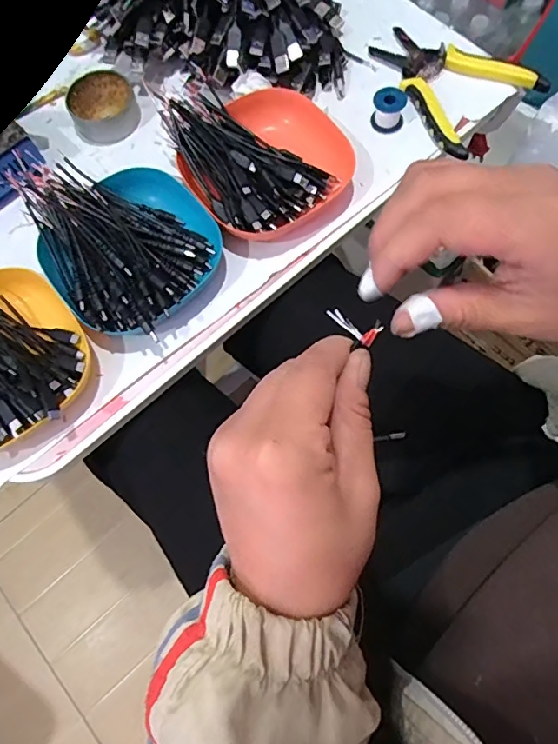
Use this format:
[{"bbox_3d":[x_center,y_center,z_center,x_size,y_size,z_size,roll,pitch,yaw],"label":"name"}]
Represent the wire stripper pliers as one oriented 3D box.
[{"bbox_3d":[0.155,-0.282,0.474,0.112,0.020,0.153,-42,76,-10],"label":"wire stripper pliers"}]

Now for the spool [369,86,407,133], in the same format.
[{"bbox_3d":[0.102,-0.243,0.459,0.030,0.028,0.025,13,74,6],"label":"spool"}]

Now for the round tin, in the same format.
[{"bbox_3d":[-0.171,-0.259,0.483,0.064,0.023,0.064,-1,73,2],"label":"round tin"}]

